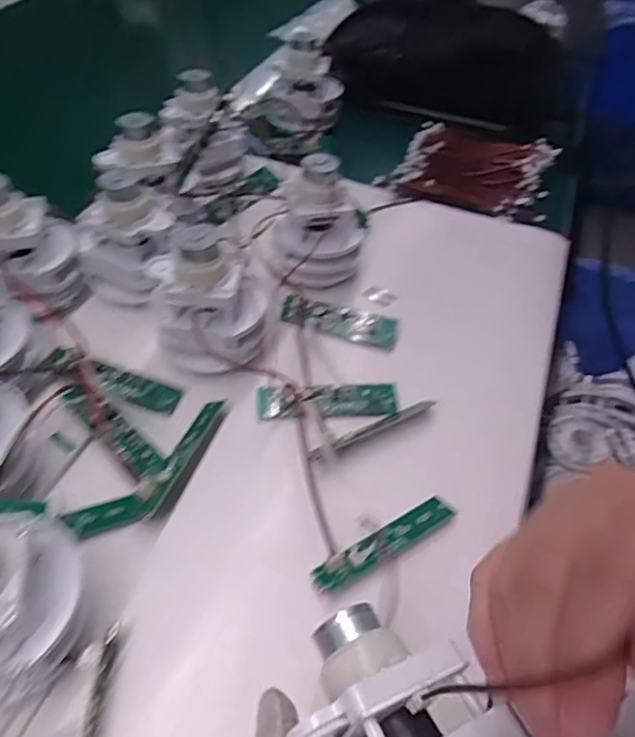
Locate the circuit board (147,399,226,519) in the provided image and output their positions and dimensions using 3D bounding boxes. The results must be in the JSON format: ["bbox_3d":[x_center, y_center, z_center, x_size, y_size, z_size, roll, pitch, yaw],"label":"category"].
[{"bbox_3d":[-0.074,0.046,0.308,0.015,0.010,0.076,16,51,9],"label":"circuit board"}]

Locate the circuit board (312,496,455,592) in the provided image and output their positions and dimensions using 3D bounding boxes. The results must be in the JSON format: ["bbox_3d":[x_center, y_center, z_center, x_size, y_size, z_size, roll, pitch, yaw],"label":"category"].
[{"bbox_3d":[0.036,0.089,0.281,0.083,0.004,0.017,-25,56,-22],"label":"circuit board"}]

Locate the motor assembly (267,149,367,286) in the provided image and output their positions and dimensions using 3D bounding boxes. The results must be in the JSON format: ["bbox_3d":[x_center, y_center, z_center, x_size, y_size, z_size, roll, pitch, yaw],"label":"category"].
[{"bbox_3d":[0.000,-0.102,0.386,0.064,0.081,0.056,2,50,-2],"label":"motor assembly"}]

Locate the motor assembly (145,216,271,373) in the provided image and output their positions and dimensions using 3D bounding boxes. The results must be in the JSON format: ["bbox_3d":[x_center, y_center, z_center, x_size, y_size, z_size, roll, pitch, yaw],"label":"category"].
[{"bbox_3d":[-0.066,-0.038,0.335,0.068,0.073,0.062,-2,50,-5],"label":"motor assembly"}]

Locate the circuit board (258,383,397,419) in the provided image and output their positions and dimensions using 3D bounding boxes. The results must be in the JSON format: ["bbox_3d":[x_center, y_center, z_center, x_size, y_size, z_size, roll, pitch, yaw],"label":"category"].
[{"bbox_3d":[0.007,0.018,0.336,0.084,0.008,0.023,-2,50,-6],"label":"circuit board"}]

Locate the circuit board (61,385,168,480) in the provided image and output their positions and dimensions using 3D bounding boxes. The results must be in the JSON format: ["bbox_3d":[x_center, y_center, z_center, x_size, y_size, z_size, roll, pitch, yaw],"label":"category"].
[{"bbox_3d":[-0.118,0.036,0.318,0.084,0.008,0.017,36,57,23],"label":"circuit board"}]

